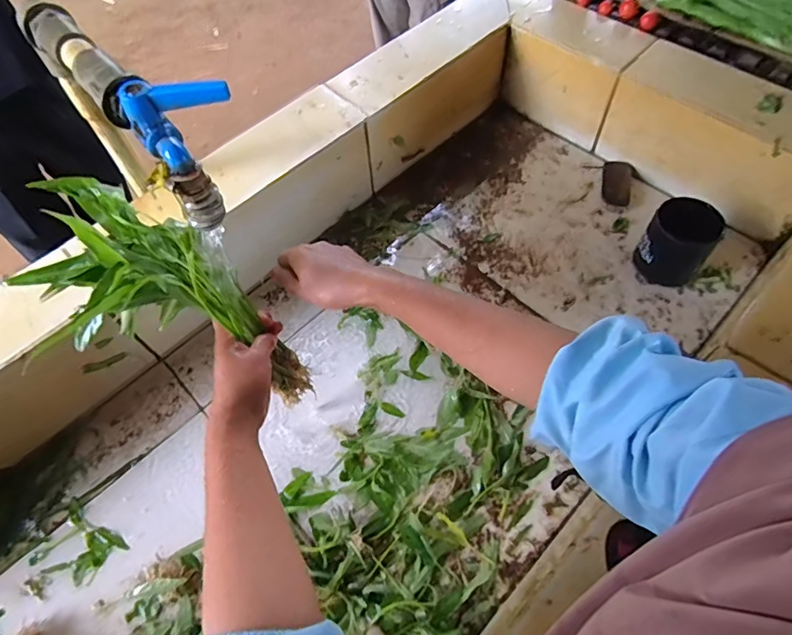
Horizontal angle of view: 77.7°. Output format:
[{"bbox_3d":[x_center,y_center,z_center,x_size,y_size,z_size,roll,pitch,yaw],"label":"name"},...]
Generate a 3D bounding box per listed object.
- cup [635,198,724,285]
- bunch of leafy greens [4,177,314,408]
[{"bbox_3d":[0.381,-0.102,0.667,0.079,0.111,0.080,-1,59,2],"label":"cup"},{"bbox_3d":[-0.194,-0.013,0.434,0.285,0.107,0.125,34,61,-17],"label":"bunch of leafy greens"}]

